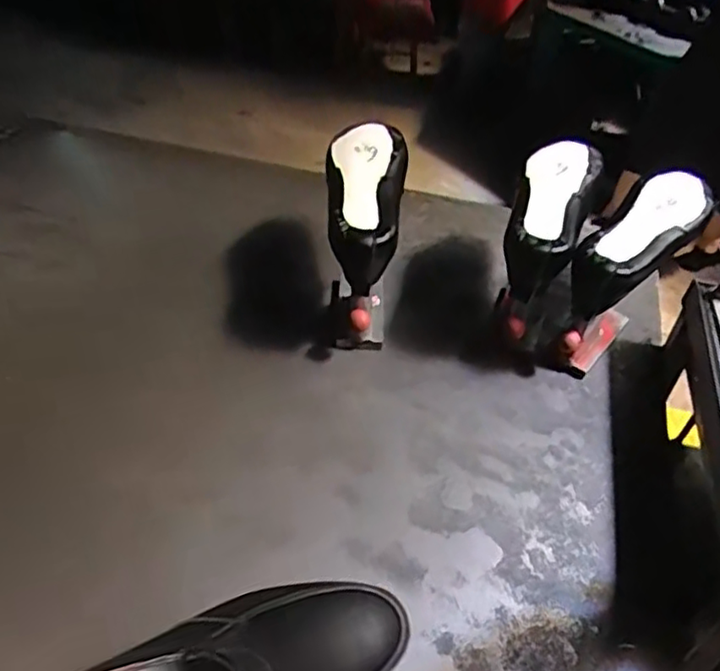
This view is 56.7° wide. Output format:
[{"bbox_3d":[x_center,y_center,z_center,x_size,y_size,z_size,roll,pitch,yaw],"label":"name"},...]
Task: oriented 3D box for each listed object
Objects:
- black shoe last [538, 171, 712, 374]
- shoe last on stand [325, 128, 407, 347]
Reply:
[{"bbox_3d":[0.338,-0.079,0.839,0.086,0.178,0.263,33,49,26],"label":"black shoe last"},{"bbox_3d":[0.000,-0.125,0.868,0.095,0.190,0.281,6,43,0],"label":"shoe last on stand"}]

